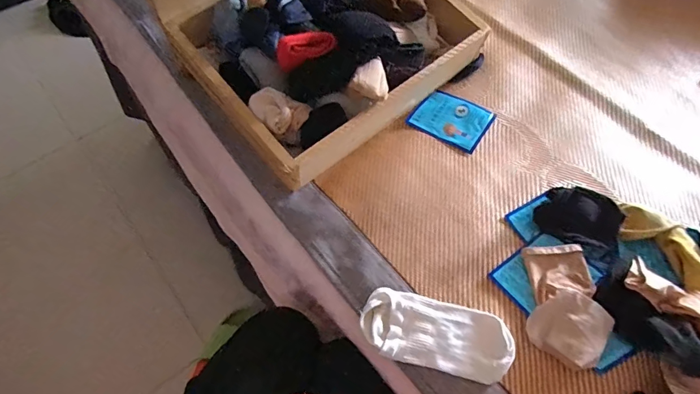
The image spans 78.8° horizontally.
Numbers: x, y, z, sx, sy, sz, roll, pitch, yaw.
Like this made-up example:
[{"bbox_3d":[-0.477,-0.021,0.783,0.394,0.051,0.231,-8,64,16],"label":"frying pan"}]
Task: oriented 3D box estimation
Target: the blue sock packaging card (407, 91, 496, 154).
[{"bbox_3d":[0.152,-0.117,0.636,0.107,0.007,0.088,30,63,17],"label":"blue sock packaging card"}]

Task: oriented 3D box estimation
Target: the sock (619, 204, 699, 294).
[{"bbox_3d":[0.387,0.073,0.502,0.054,0.034,0.168,-30,63,-17],"label":"sock"}]

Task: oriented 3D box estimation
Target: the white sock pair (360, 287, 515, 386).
[{"bbox_3d":[0.096,0.153,0.482,0.162,0.023,0.075,13,59,8],"label":"white sock pair"}]

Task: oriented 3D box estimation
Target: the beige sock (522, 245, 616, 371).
[{"bbox_3d":[0.244,0.120,0.483,0.081,0.025,0.138,8,58,5],"label":"beige sock"}]

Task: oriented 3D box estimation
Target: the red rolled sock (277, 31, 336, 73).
[{"bbox_3d":[-0.059,-0.196,0.558,0.078,0.032,0.032,-19,59,5],"label":"red rolled sock"}]

